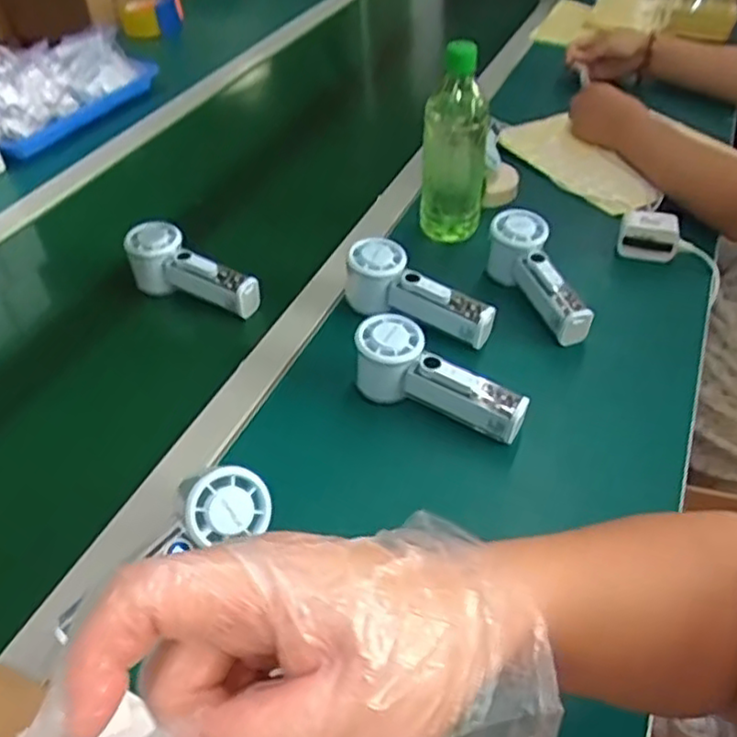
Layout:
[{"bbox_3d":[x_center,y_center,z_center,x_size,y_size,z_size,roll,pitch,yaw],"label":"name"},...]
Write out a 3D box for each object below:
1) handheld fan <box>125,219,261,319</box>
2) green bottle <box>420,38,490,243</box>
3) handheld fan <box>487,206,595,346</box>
[{"bbox_3d":[-0.182,-0.098,0.717,0.151,0.062,0.044,24,50,26],"label":"handheld fan"},{"bbox_3d":[0.096,-0.250,0.763,0.070,0.199,0.074,5,44,9],"label":"green bottle"},{"bbox_3d":[0.172,-0.088,0.696,0.053,0.056,0.159,-16,57,-13],"label":"handheld fan"}]

